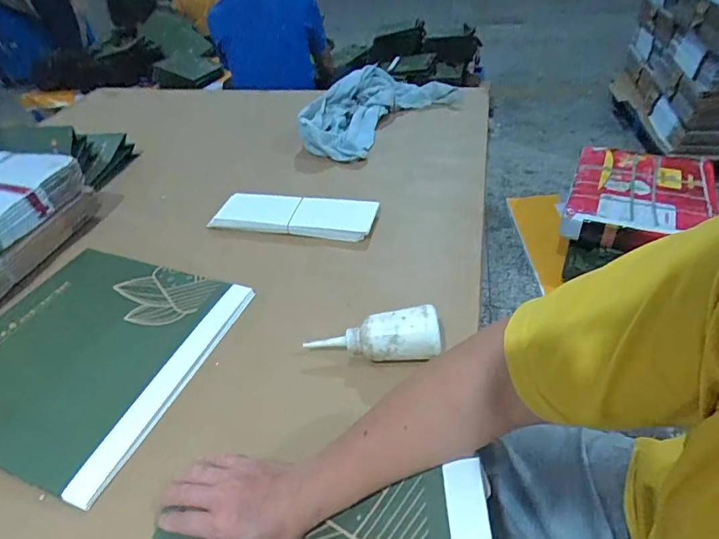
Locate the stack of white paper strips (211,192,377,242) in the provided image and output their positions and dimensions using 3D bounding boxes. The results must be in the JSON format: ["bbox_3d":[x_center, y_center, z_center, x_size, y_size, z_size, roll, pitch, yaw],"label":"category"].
[{"bbox_3d":[-0.113,-0.101,0.815,0.275,0.021,0.099,6,41,13],"label":"stack of white paper strips"}]

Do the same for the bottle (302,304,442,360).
[{"bbox_3d":[0.017,0.084,0.555,0.168,0.054,0.045,-10,39,18],"label":"bottle"}]

